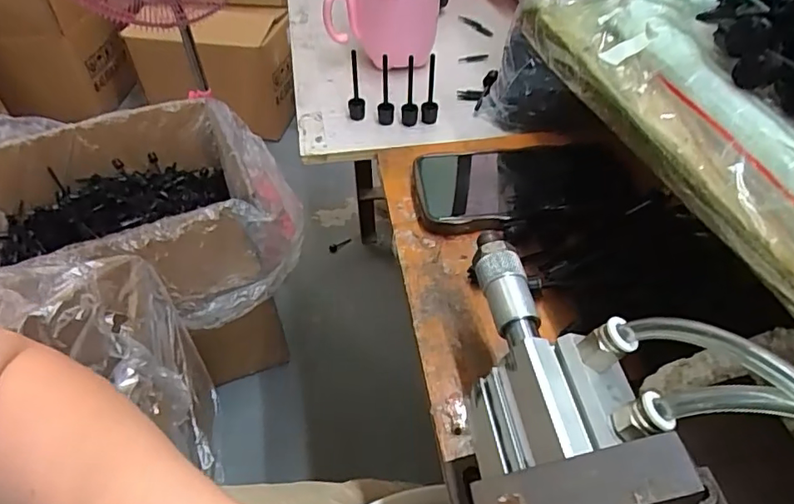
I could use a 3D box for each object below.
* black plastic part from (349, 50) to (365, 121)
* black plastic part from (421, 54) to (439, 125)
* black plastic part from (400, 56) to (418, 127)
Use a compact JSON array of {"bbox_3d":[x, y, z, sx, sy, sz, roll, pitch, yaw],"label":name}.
[{"bbox_3d":[-0.037,-0.146,0.471,0.015,0.071,0.017,-3,48,-3],"label":"black plastic part"},{"bbox_3d":[0.029,-0.139,0.469,0.014,0.064,0.015,4,48,4],"label":"black plastic part"},{"bbox_3d":[0.011,-0.139,0.469,0.014,0.064,0.013,1,48,1],"label":"black plastic part"}]

